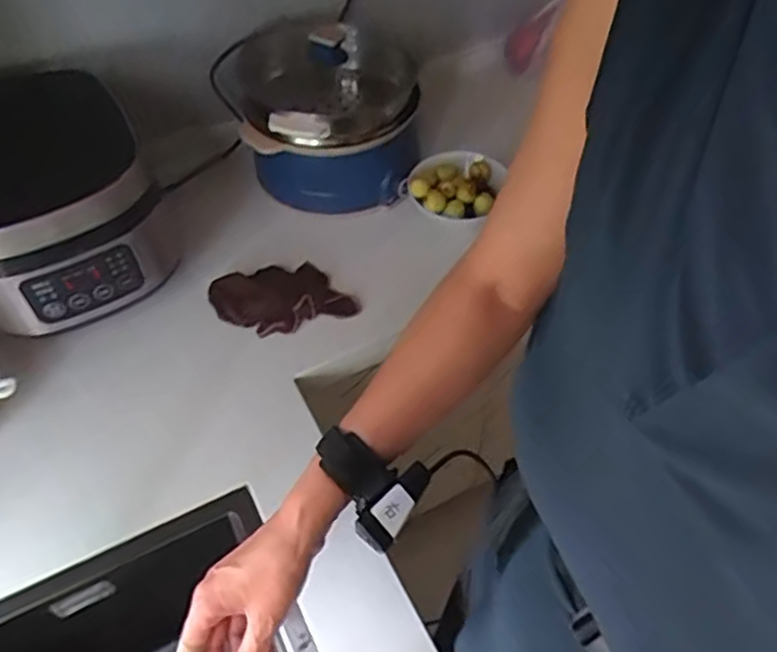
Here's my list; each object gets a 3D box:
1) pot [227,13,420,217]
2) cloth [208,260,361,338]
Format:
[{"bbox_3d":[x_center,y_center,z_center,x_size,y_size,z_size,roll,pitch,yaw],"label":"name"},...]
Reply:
[{"bbox_3d":[-0.098,-0.331,1.056,0.248,0.179,0.285,-16,51,-11],"label":"pot"},{"bbox_3d":[-0.146,-0.044,0.930,0.174,0.028,0.118,-19,52,-13],"label":"cloth"}]

